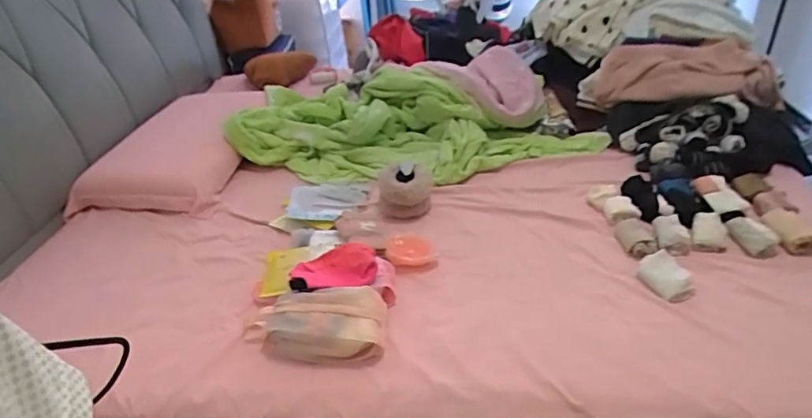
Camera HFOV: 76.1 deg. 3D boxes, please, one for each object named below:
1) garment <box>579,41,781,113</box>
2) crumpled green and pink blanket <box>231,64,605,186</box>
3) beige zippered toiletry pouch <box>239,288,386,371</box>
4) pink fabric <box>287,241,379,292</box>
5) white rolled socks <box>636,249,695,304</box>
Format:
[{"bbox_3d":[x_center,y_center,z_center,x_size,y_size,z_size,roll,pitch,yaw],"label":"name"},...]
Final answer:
[{"bbox_3d":[0.763,-0.338,1.440,0.499,0.219,0.130,0,34,9],"label":"garment"},{"bbox_3d":[-0.043,-0.284,1.645,1.137,0.202,0.558,10,37,22],"label":"crumpled green and pink blanket"},{"bbox_3d":[-0.180,0.219,0.997,0.282,0.088,0.134,0,34,9],"label":"beige zippered toiletry pouch"},{"bbox_3d":[-0.154,0.120,1.077,0.178,0.046,0.124,-13,35,-10],"label":"pink fabric"},{"bbox_3d":[0.523,0.136,1.050,0.078,0.037,0.121,-16,35,-15],"label":"white rolled socks"}]

